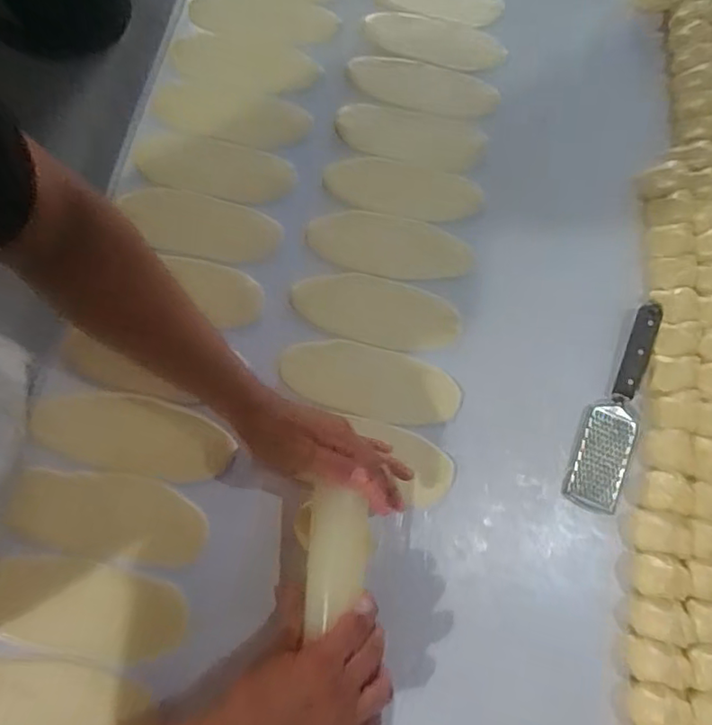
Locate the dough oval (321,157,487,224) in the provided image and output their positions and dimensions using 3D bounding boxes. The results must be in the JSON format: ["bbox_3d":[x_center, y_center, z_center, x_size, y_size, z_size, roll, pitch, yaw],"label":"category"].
[{"bbox_3d":[0.056,-0.205,0.679,0.181,0.004,0.073,8,71,1],"label":"dough oval"}]

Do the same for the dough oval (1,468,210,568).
[{"bbox_3d":[-0.229,0.143,0.531,0.178,0.007,0.072,7,71,1],"label":"dough oval"}]

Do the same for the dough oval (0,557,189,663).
[{"bbox_3d":[-0.240,0.217,0.507,0.173,0.012,0.071,10,71,1],"label":"dough oval"}]

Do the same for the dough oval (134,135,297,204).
[{"bbox_3d":[-0.161,-0.227,0.666,0.175,0.014,0.080,9,71,1],"label":"dough oval"}]

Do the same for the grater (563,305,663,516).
[{"bbox_3d":[0.277,0.043,0.600,0.055,0.022,0.227,24,72,6],"label":"grater"}]

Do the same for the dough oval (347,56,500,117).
[{"bbox_3d":[0.086,-0.353,0.737,0.188,0.009,0.079,6,71,0],"label":"dough oval"}]

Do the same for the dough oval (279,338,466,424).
[{"bbox_3d":[0.015,0.020,0.595,0.183,0.008,0.076,12,71,2],"label":"dough oval"}]

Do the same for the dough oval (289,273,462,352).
[{"bbox_3d":[0.022,-0.057,0.625,0.180,0.004,0.079,11,71,2],"label":"dough oval"}]

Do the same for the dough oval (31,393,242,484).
[{"bbox_3d":[-0.216,0.070,0.557,0.189,0.010,0.072,11,71,2],"label":"dough oval"}]

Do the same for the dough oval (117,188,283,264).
[{"bbox_3d":[-0.170,-0.152,0.637,0.169,0.005,0.078,13,68,-5],"label":"dough oval"}]

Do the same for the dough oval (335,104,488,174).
[{"bbox_3d":[0.067,-0.278,0.702,0.177,0.009,0.081,10,71,1],"label":"dough oval"}]

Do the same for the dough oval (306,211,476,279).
[{"bbox_3d":[0.040,-0.134,0.652,0.184,0.006,0.078,6,71,0],"label":"dough oval"}]

